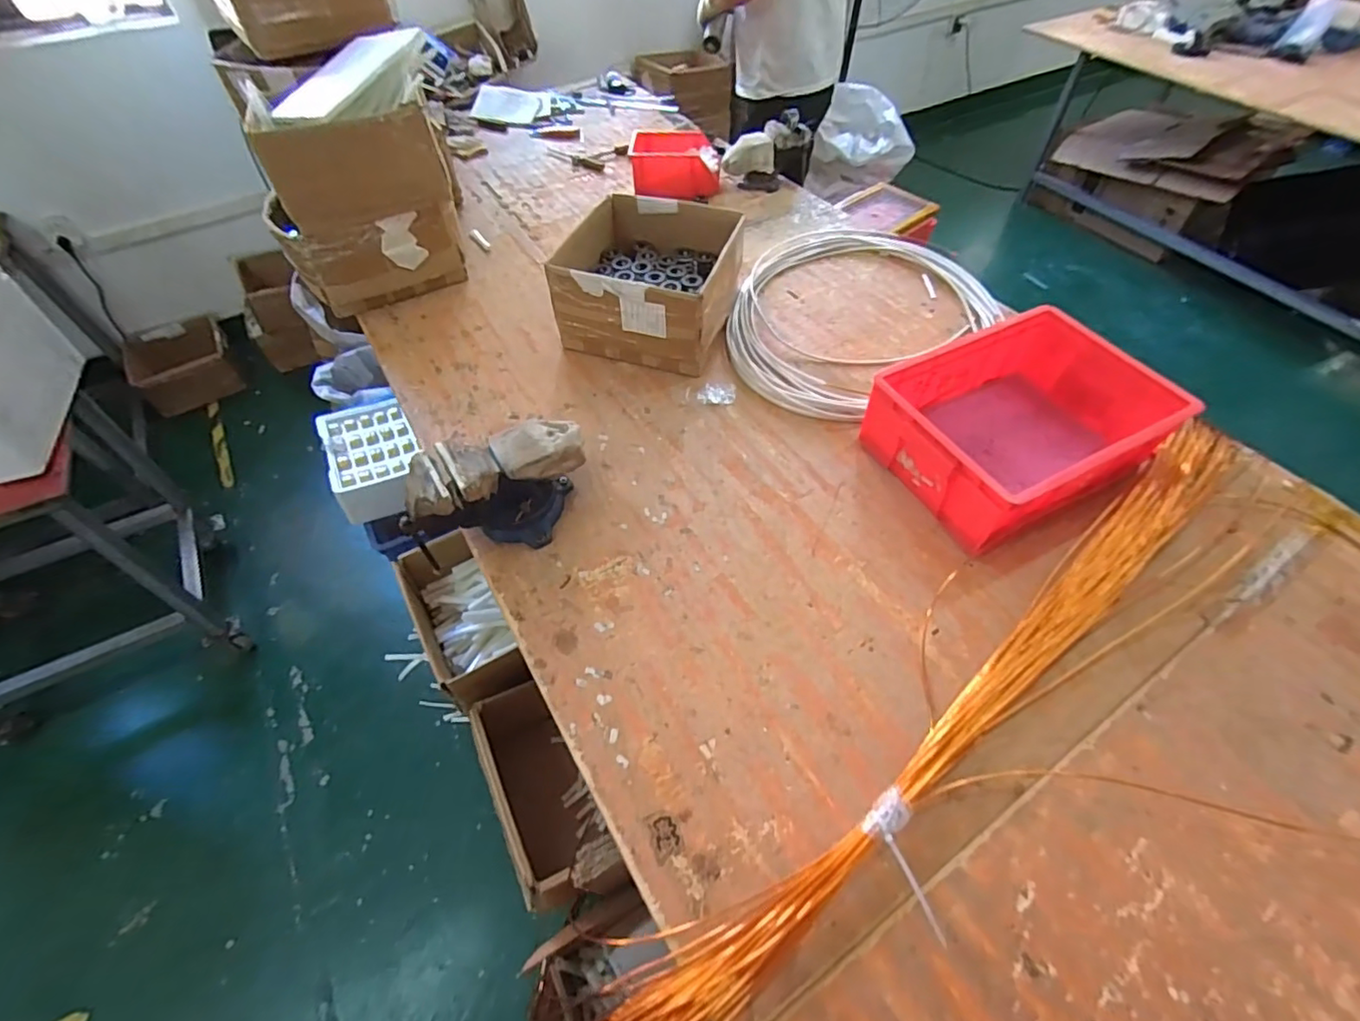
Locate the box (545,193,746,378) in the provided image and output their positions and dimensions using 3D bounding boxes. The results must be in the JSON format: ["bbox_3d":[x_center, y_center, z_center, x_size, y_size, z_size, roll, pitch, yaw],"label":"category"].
[{"bbox_3d":[-0.056,-0.495,1.221,0.353,0.182,0.389,12,54,9],"label":"box"}]

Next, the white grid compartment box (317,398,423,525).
[{"bbox_3d":[-0.774,-0.143,1.449,0.189,0.114,0.335,-23,56,-16],"label":"white grid compartment box"}]

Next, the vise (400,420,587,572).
[{"bbox_3d":[-0.270,-0.034,0.881,0.270,0.150,0.136,-17,55,-13],"label":"vise"}]

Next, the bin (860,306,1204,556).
[{"bbox_3d":[0.572,-0.153,0.980,0.443,0.149,0.322,-24,57,-17],"label":"bin"}]

